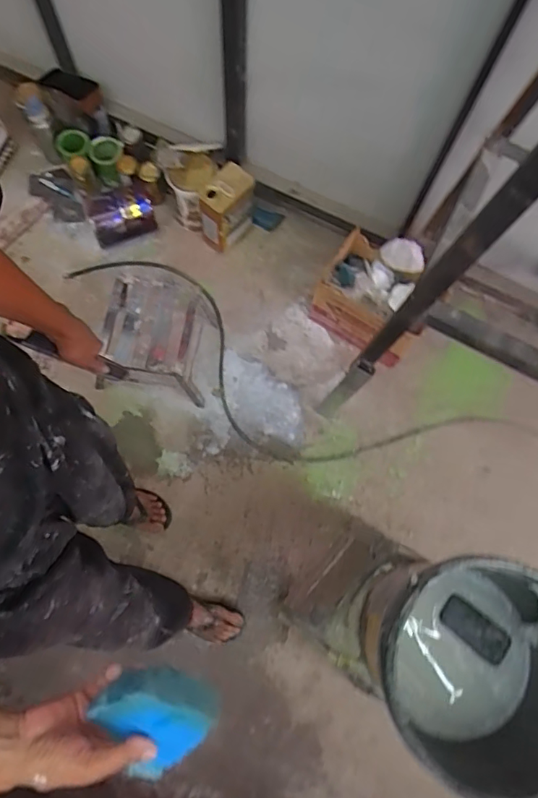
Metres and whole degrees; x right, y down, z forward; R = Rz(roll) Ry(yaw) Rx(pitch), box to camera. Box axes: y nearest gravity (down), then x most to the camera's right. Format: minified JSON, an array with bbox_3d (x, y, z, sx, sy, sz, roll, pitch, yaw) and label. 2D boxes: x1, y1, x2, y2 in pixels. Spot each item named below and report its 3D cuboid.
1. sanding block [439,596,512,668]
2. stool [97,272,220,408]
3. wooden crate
[{"bbox_3d":[0.354,0.396,0.859,0.118,0.018,0.057,37,76,7],"label":"sanding block"},{"bbox_3d":[-0.333,-0.197,1.493,0.301,0.286,0.313,13,74,1],"label":"stool"},{"bbox_3d":[0.325,-0.306,1.534,0.322,0.286,0.215,34,75,6],"label":"wooden crate"}]

